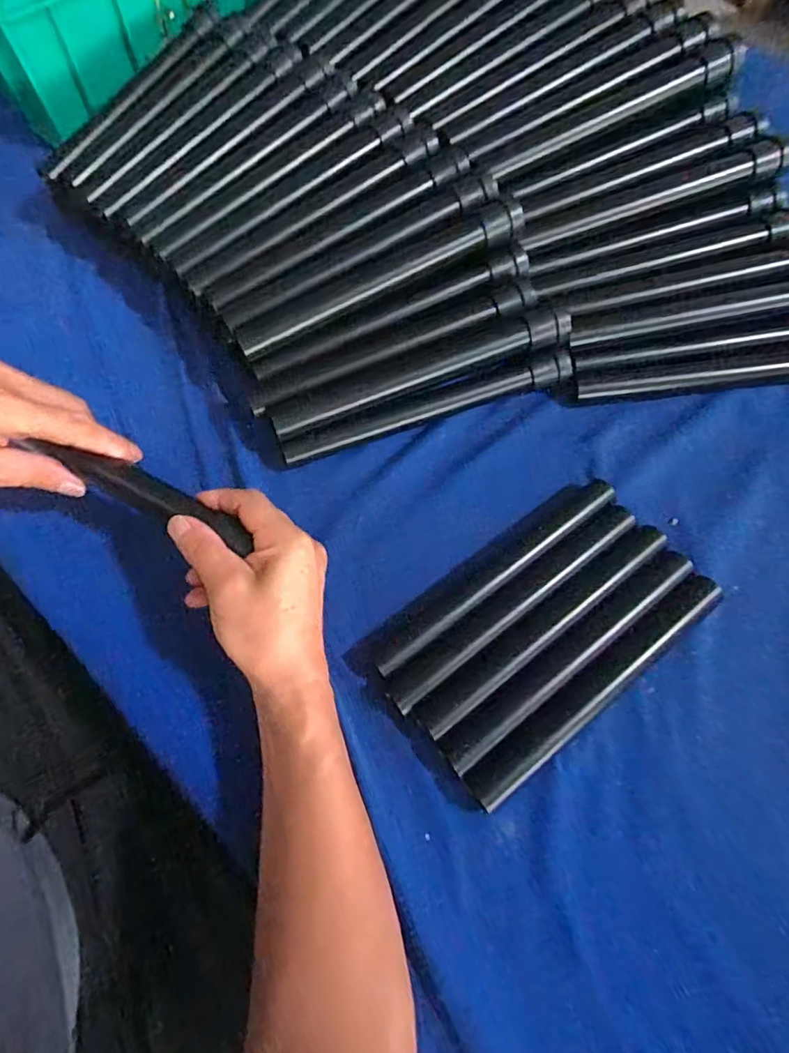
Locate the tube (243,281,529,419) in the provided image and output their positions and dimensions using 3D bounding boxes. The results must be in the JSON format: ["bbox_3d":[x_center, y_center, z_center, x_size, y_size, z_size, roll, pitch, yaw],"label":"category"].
[{"bbox_3d":[-0.001,-0.147,0.443,0.241,0.022,0.029,-21,68,-9],"label":"tube"}]

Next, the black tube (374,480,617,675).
[{"bbox_3d":[0.075,0.033,0.405,0.216,0.018,0.027,-35,71,-14],"label":"black tube"}]

